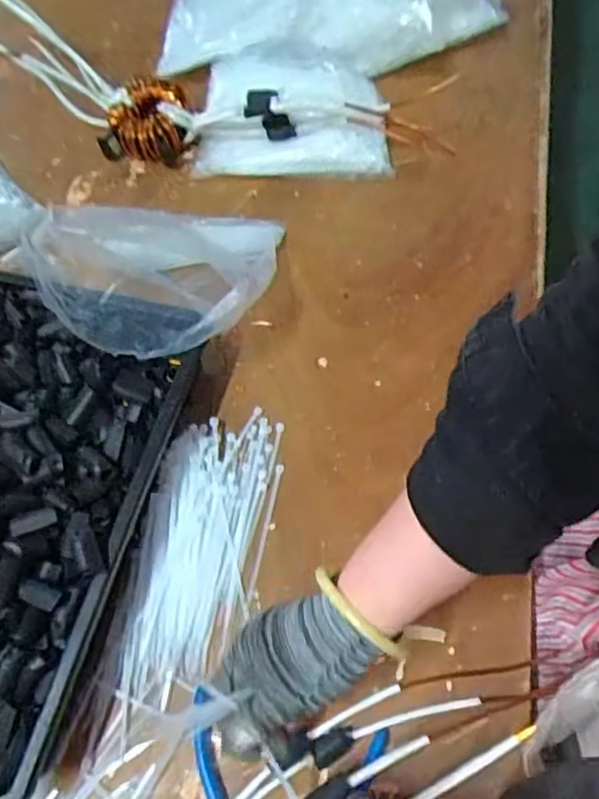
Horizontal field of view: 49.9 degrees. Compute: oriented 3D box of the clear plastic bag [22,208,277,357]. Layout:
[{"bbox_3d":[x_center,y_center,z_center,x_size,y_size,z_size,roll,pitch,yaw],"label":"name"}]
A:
[{"bbox_3d":[-0.112,-0.102,0.552,0.201,0.091,0.174,-9,63,-3],"label":"clear plastic bag"}]

